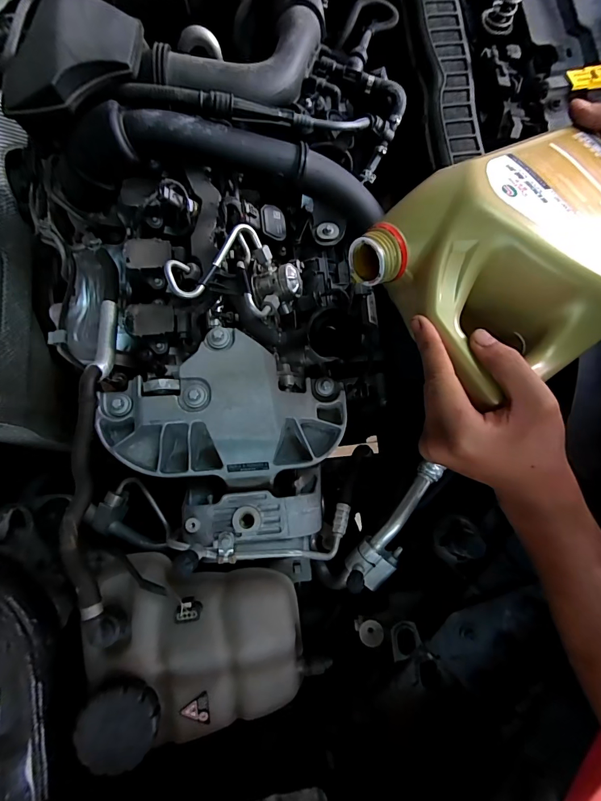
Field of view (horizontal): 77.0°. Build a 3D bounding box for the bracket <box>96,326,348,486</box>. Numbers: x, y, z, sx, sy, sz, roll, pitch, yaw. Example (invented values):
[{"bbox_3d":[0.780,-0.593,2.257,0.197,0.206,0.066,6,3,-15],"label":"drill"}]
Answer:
[{"bbox_3d":[-0.083,0.011,0.443,0.261,0.078,0.161,9,80,2],"label":"bracket"}]

